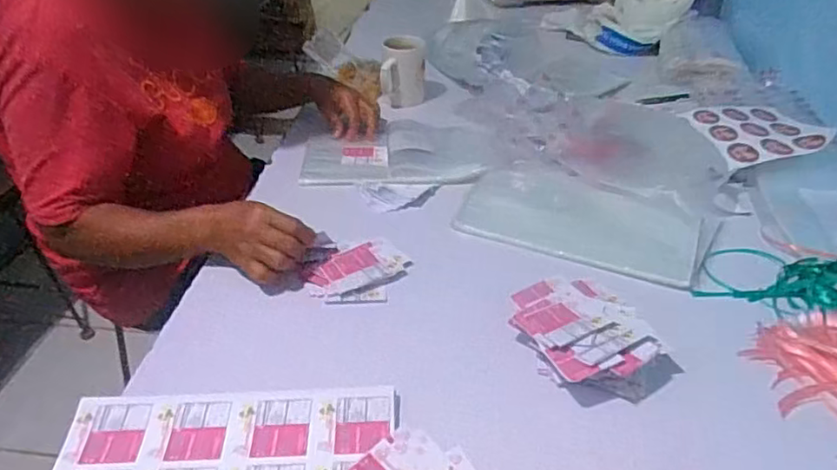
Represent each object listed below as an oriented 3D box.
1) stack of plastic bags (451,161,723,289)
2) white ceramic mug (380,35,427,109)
[{"bbox_3d":[0.227,-0.028,0.836,0.318,0.013,0.188,19,41,25],"label":"stack of plastic bags"},{"bbox_3d":[-0.027,-0.309,1.147,0.074,0.106,0.080,8,37,12],"label":"white ceramic mug"}]

